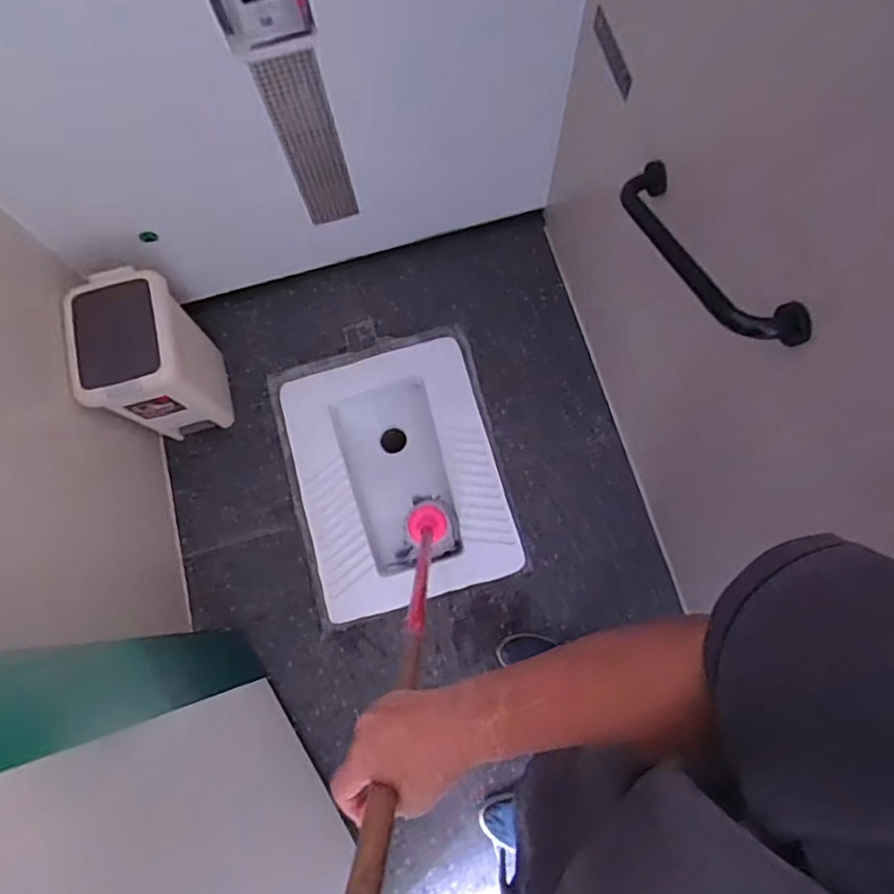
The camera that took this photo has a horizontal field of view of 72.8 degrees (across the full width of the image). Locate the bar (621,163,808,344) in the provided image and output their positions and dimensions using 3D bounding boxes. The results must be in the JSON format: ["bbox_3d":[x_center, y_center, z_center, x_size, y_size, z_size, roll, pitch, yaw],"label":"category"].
[{"bbox_3d":[0.328,-0.261,0.805,0.088,0.069,0.408,-18,55,-5],"label":"bar"}]

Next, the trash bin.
[{"bbox_3d":[-0.586,-0.173,1.282,0.208,0.352,0.261,-7,76,2],"label":"trash bin"}]

